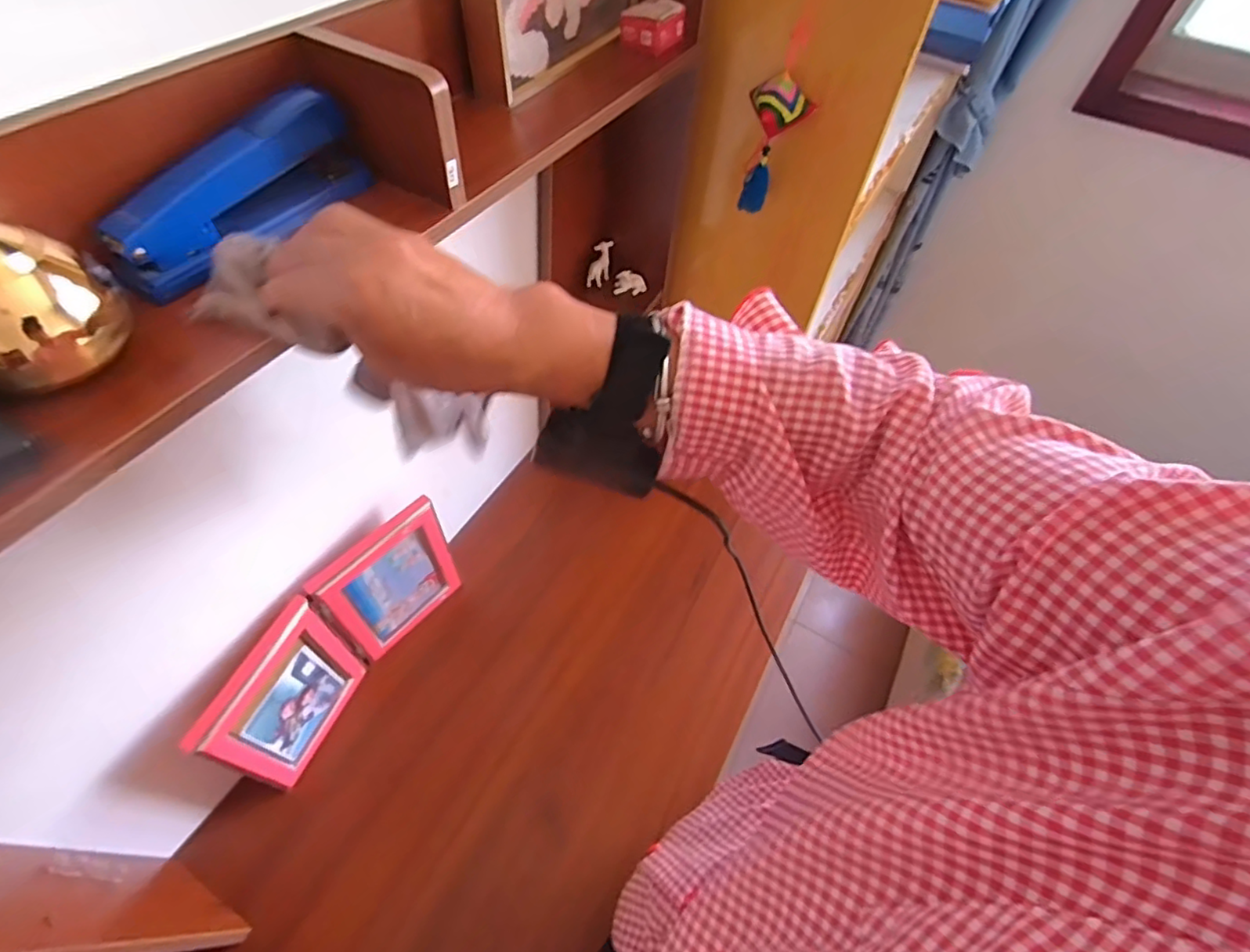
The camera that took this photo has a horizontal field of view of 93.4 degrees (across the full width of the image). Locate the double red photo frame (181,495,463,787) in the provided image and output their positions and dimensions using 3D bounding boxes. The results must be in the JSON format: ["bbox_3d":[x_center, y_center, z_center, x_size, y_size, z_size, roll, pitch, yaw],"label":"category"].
[{"bbox_3d":[-0.301,0.180,0.650,0.044,0.201,0.286,28,57,15],"label":"double red photo frame"}]

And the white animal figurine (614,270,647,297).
[{"bbox_3d":[0.008,-0.258,0.785,0.042,0.022,0.029,4,55,-2],"label":"white animal figurine"}]

